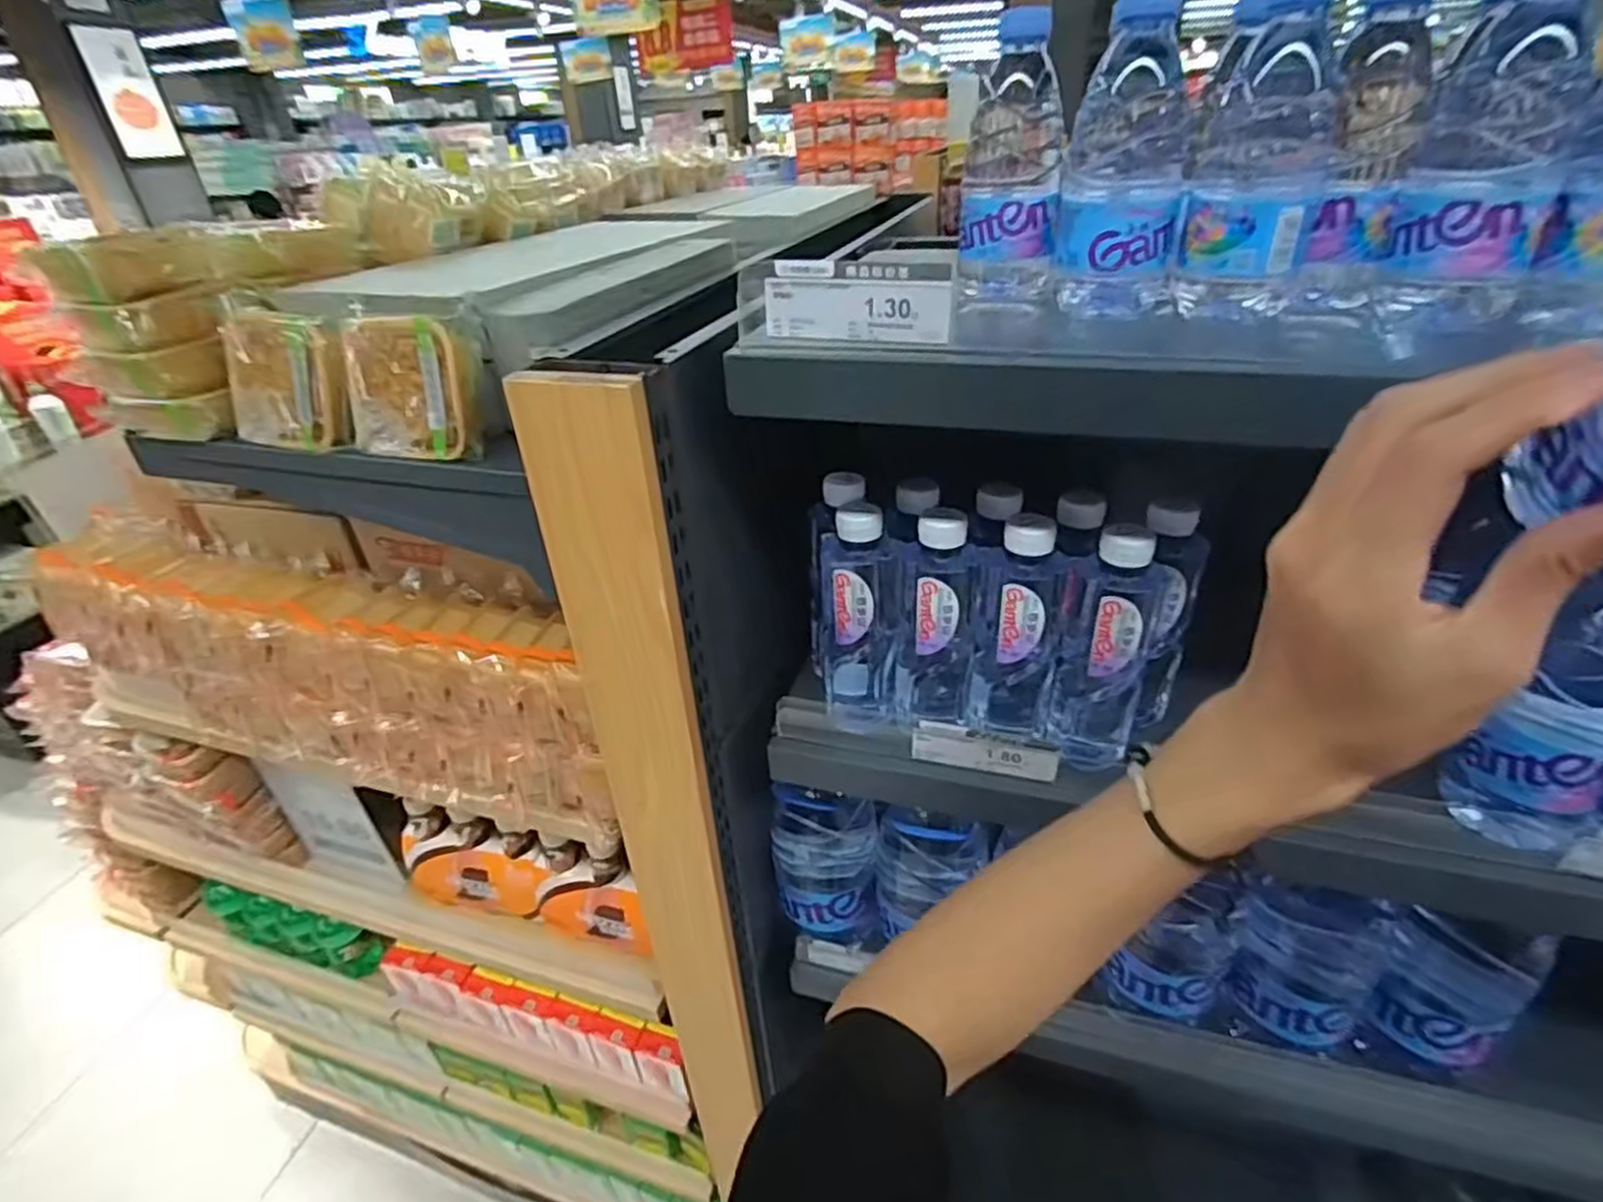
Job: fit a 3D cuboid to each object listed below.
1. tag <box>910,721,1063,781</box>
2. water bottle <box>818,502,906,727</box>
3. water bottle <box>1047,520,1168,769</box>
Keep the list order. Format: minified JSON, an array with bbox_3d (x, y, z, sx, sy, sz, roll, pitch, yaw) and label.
[{"bbox_3d":[0.131,0.109,0.536,0.100,0.038,0.005,8,33,14],"label":"tag"},{"bbox_3d":[0.044,0.015,0.551,0.057,0.167,0.046,0,33,5],"label":"water bottle"},{"bbox_3d":[0.212,0.031,0.514,0.057,0.177,0.053,11,36,21],"label":"water bottle"}]

